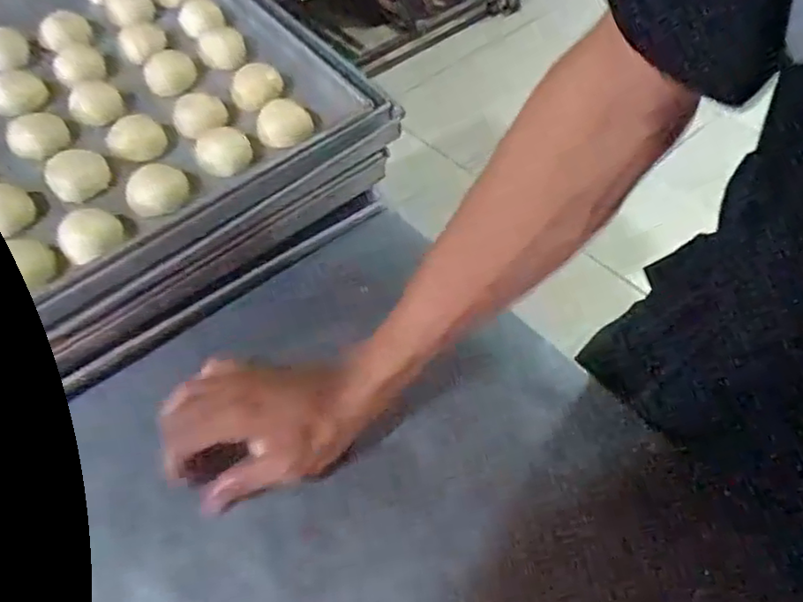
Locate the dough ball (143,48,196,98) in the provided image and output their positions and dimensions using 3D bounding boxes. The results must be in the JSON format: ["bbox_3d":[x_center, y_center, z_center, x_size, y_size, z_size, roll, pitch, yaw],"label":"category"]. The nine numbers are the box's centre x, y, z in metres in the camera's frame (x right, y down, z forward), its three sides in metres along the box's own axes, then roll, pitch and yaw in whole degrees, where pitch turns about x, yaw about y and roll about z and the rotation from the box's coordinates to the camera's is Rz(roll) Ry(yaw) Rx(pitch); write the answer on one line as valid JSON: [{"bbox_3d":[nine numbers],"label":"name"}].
[{"bbox_3d":[-0.238,-0.235,0.639,0.050,0.029,0.042,-20,56,-13],"label":"dough ball"}]

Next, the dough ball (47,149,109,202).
[{"bbox_3d":[-0.288,-0.113,0.553,0.049,0.030,0.043,-29,58,-19],"label":"dough ball"}]

